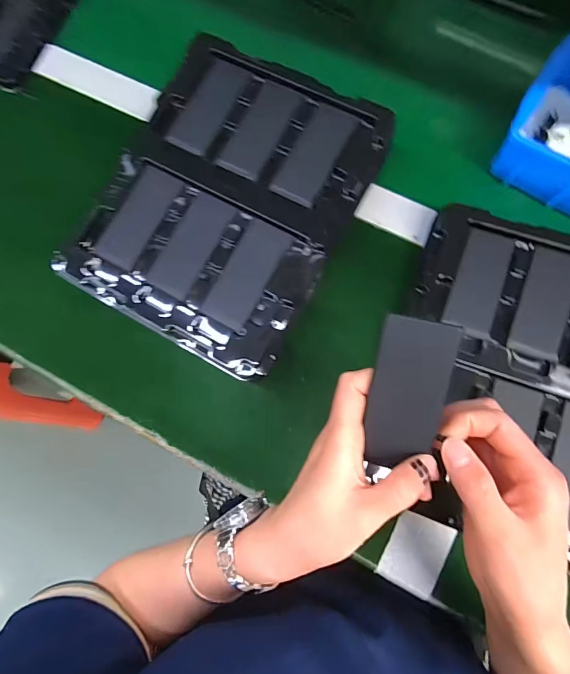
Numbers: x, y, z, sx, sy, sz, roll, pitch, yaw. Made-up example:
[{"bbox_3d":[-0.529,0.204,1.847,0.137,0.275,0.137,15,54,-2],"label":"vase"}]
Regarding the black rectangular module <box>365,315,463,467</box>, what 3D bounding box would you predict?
[{"bbox_3d":[0.075,0.036,0.229,0.043,0.004,0.093,11,104,17],"label":"black rectangular module"}]

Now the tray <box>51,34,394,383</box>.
[{"bbox_3d":[-0.055,-0.127,0.349,0.220,0.014,0.271,28,85,8],"label":"tray"}]

